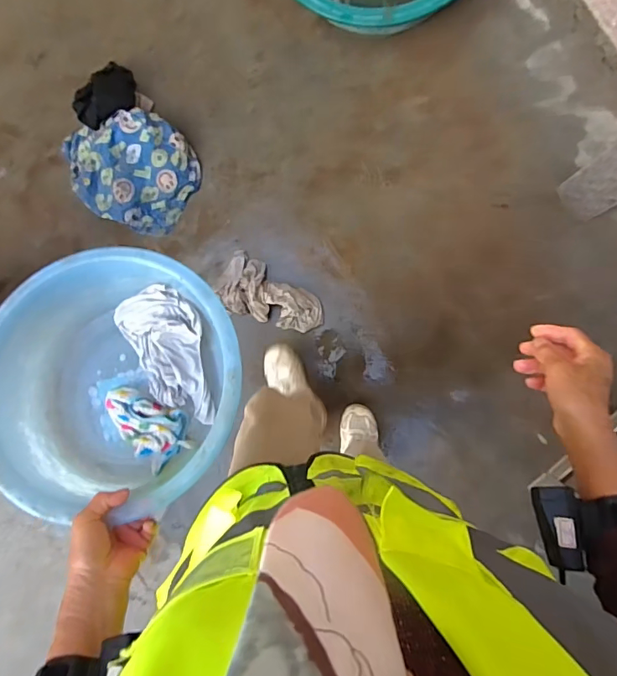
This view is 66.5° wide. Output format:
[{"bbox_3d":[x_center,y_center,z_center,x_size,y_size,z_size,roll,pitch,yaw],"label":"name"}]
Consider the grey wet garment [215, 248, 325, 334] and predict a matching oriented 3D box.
[{"bbox_3d":[-0.109,-0.098,1.269,0.297,0.059,0.161,31,94,4],"label":"grey wet garment"}]

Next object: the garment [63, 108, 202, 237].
[{"bbox_3d":[-0.505,-0.473,1.301,0.398,0.093,0.301,22,93,4],"label":"garment"}]

